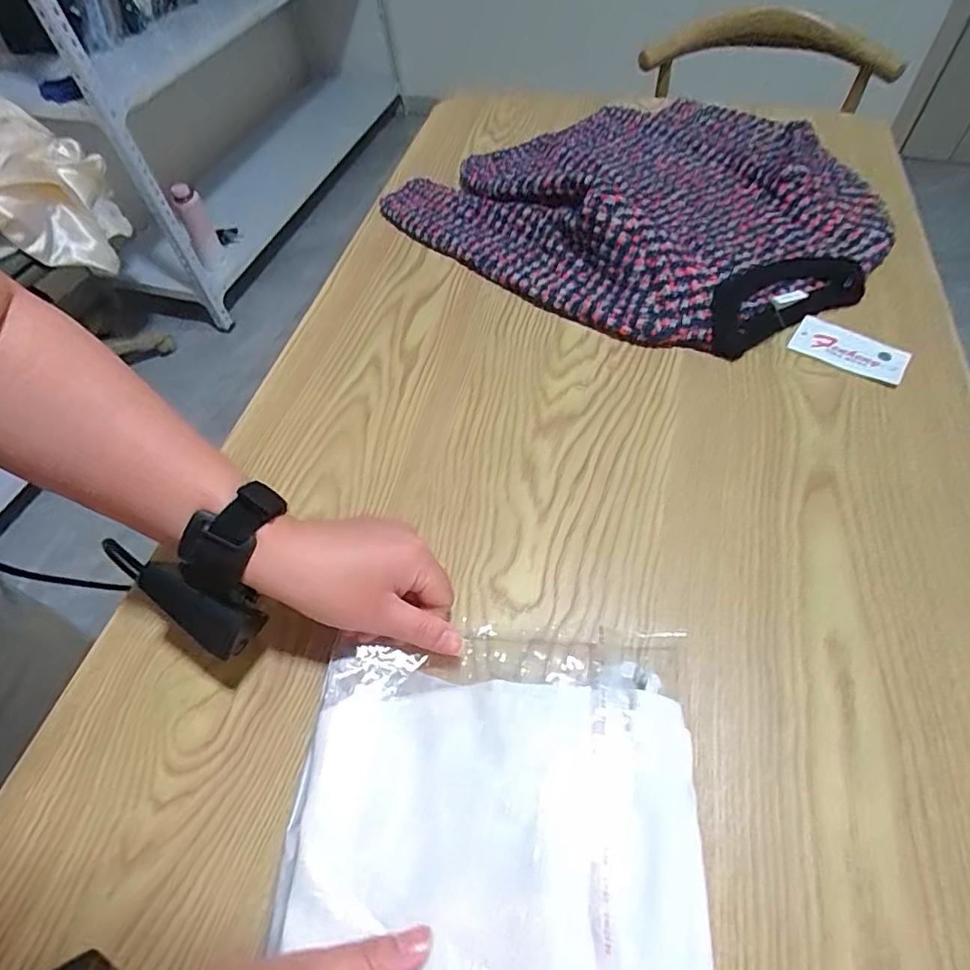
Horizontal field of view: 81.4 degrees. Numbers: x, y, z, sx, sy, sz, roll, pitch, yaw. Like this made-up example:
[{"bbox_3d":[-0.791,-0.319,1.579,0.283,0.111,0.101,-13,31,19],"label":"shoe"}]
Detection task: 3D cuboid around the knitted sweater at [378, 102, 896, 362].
[{"bbox_3d":[0.181,-0.328,0.611,0.462,0.061,0.425,33,62,24],"label":"knitted sweater"}]

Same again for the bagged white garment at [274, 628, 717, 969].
[{"bbox_3d":[0.003,0.208,0.261,0.196,0.032,0.293,1,54,4],"label":"bagged white garment"}]

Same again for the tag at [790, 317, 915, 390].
[{"bbox_3d":[0.316,-0.118,0.490,0.090,0.007,0.052,29,64,21],"label":"tag"}]

